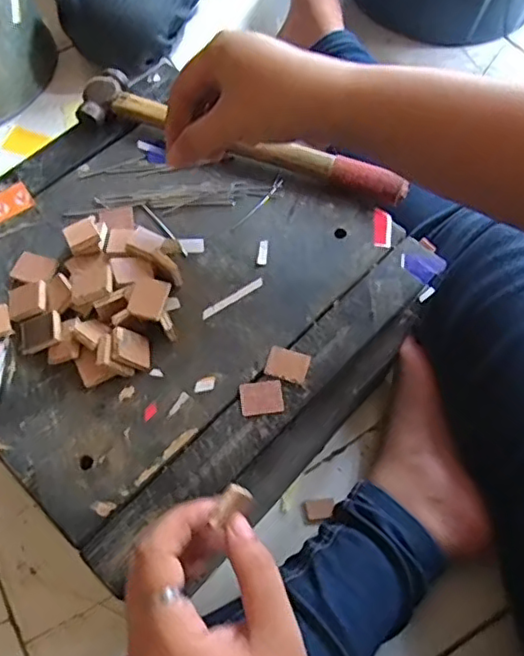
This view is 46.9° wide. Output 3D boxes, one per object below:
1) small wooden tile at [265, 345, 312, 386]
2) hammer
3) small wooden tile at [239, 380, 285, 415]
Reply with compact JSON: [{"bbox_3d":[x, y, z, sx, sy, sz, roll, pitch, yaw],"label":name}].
[{"bbox_3d":[0.016,0.021,0.361,0.025,0.004,0.020,17,65,8],"label":"small wooden tile"},{"bbox_3d":[-0.018,-0.125,0.424,0.235,0.022,0.043,25,66,12],"label":"hammer"},{"bbox_3d":[0.000,0.040,0.351,0.025,0.004,0.019,-6,64,-3],"label":"small wooden tile"}]

